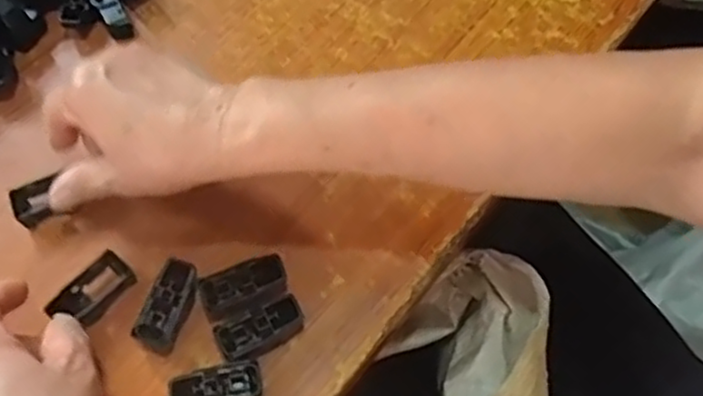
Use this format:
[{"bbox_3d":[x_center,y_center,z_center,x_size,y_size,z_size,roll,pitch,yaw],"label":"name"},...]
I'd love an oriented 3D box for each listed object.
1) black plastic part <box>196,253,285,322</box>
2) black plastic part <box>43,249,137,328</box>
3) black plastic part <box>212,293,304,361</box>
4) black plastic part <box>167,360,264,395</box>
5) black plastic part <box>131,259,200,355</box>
[{"bbox_3d":[-0.063,0.055,0.415,0.050,0.021,0.028,-19,66,-10],"label":"black plastic part"},{"bbox_3d":[-0.152,0.055,0.413,0.024,0.022,0.049,43,70,15],"label":"black plastic part"},{"bbox_3d":[-0.052,0.076,0.406,0.050,0.019,0.025,-24,67,-13],"label":"black plastic part"},{"bbox_3d":[-0.074,0.107,0.391,0.049,0.020,0.023,-9,65,-6],"label":"black plastic part"},{"bbox_3d":[-0.106,0.063,0.412,0.021,0.022,0.050,19,65,7],"label":"black plastic part"}]

